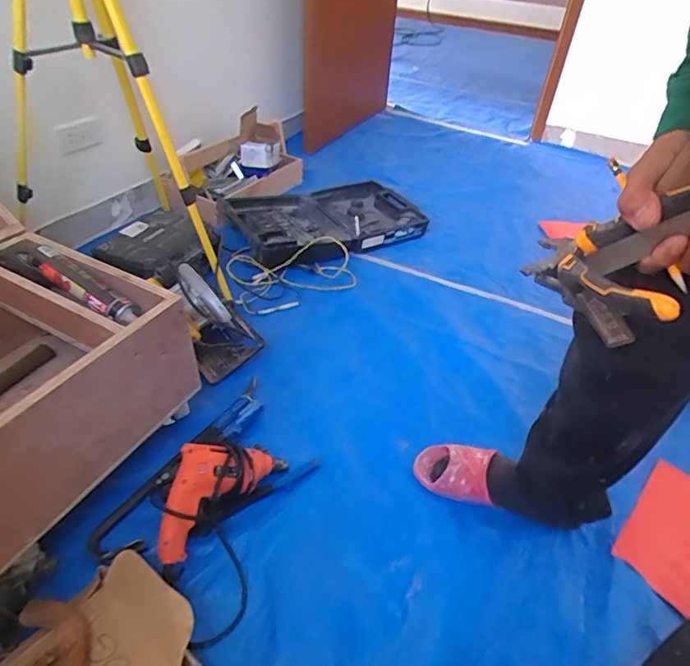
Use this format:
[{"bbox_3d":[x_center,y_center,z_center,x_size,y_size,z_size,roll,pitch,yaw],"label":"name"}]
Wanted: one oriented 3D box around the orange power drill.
[{"bbox_3d":[-0.227,0.252,0.817,0.107,0.102,0.252,27,48,24],"label":"orange power drill"}]

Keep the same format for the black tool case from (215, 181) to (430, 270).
[{"bbox_3d":[-0.055,-0.373,1.564,0.601,0.096,0.404,-23,49,-26],"label":"black tool case"}]

